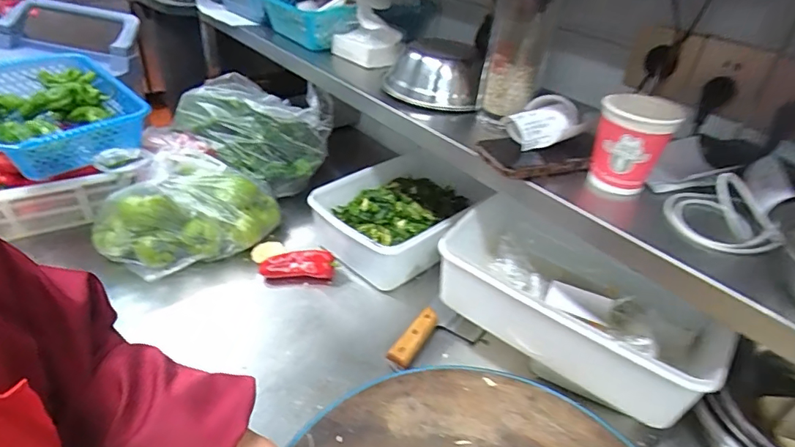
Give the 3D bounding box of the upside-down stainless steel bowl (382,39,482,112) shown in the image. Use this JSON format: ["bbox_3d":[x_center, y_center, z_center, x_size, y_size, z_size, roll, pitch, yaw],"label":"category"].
[{"bbox_3d":[0.052,-0.231,0.692,0.142,0.065,0.153,5,35,-3],"label":"upside-down stainless steel bowl"}]

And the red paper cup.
[{"bbox_3d":[0.234,-0.077,0.474,0.070,0.093,0.073,5,35,-3],"label":"red paper cup"}]

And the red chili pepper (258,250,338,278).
[{"bbox_3d":[-0.158,0.069,0.744,0.123,0.037,0.038,0,35,-10],"label":"red chili pepper"}]

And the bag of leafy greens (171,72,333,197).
[{"bbox_3d":[-0.288,-0.187,0.933,0.267,0.152,0.207,31,41,30],"label":"bag of leafy greens"}]

